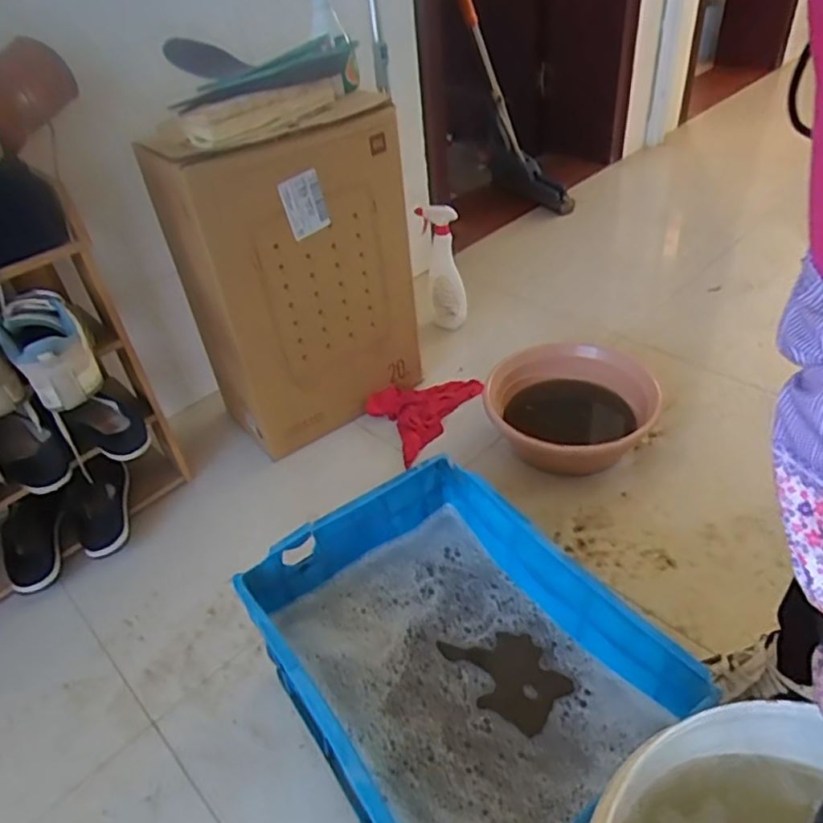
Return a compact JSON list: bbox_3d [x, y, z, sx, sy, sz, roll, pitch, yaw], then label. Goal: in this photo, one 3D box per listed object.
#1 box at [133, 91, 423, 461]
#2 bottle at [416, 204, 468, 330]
[{"bbox_3d":[-0.219,-0.267,1.213,0.380,0.554,0.254,-34,47,-29],"label":"box"},{"bbox_3d":[0.076,-0.343,1.495,0.088,0.274,0.102,-6,40,1],"label":"bottle"}]

